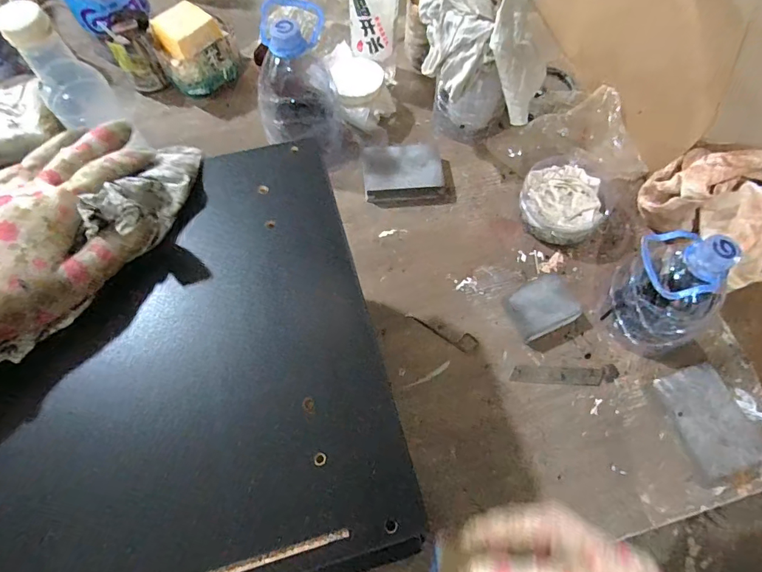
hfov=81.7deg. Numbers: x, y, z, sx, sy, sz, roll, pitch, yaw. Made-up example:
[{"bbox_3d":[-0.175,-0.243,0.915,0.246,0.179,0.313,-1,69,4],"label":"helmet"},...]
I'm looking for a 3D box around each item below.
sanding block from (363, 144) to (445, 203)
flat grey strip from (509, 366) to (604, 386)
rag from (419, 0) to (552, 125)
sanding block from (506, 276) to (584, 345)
[{"bbox_3d":[0.027,-0.146,0.567,0.099,0.021,0.071,-9,66,-5],"label":"sanding block"},{"bbox_3d":[0.188,0.095,0.470,0.097,0.004,0.018,3,66,0],"label":"flat grey strip"},{"bbox_3d":[0.115,-0.272,0.505,0.158,0.126,0.116,20,67,8],"label":"rag"},{"bbox_3d":[0.178,0.024,0.489,0.079,0.027,0.056,-25,68,-11],"label":"sanding block"}]

